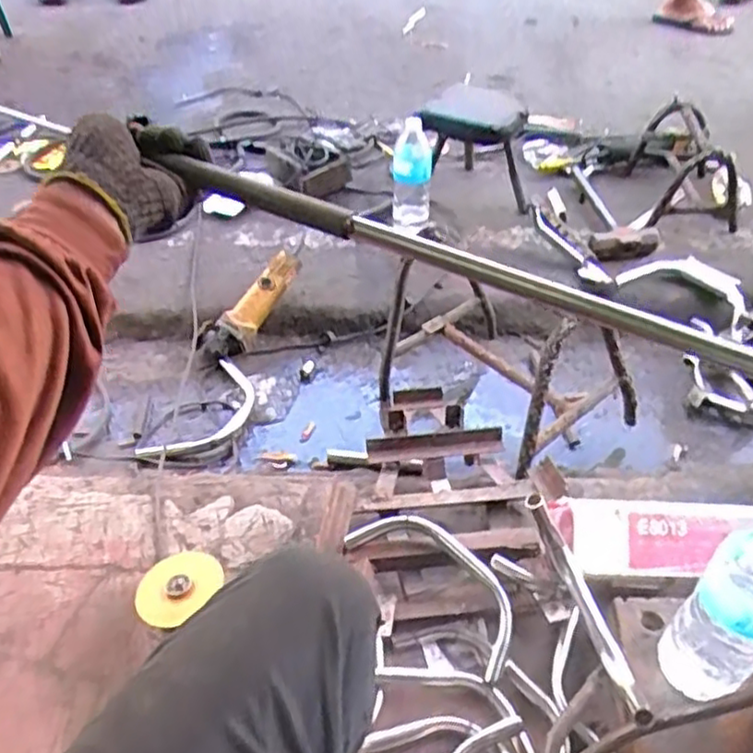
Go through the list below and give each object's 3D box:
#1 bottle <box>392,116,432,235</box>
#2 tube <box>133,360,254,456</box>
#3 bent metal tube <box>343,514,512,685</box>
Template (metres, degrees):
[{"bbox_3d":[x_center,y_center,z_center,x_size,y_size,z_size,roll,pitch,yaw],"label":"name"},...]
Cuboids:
[{"bbox_3d":[0.077,-0.449,1.530,0.082,0.222,0.094,3,44,4],"label":"bottle"},{"bbox_3d":[-0.303,0.065,1.255,0.126,0.040,0.257,20,45,22],"label":"tube"},{"bbox_3d":[0.073,0.229,0.807,0.223,0.034,0.093,39,71,24],"label":"bent metal tube"}]

